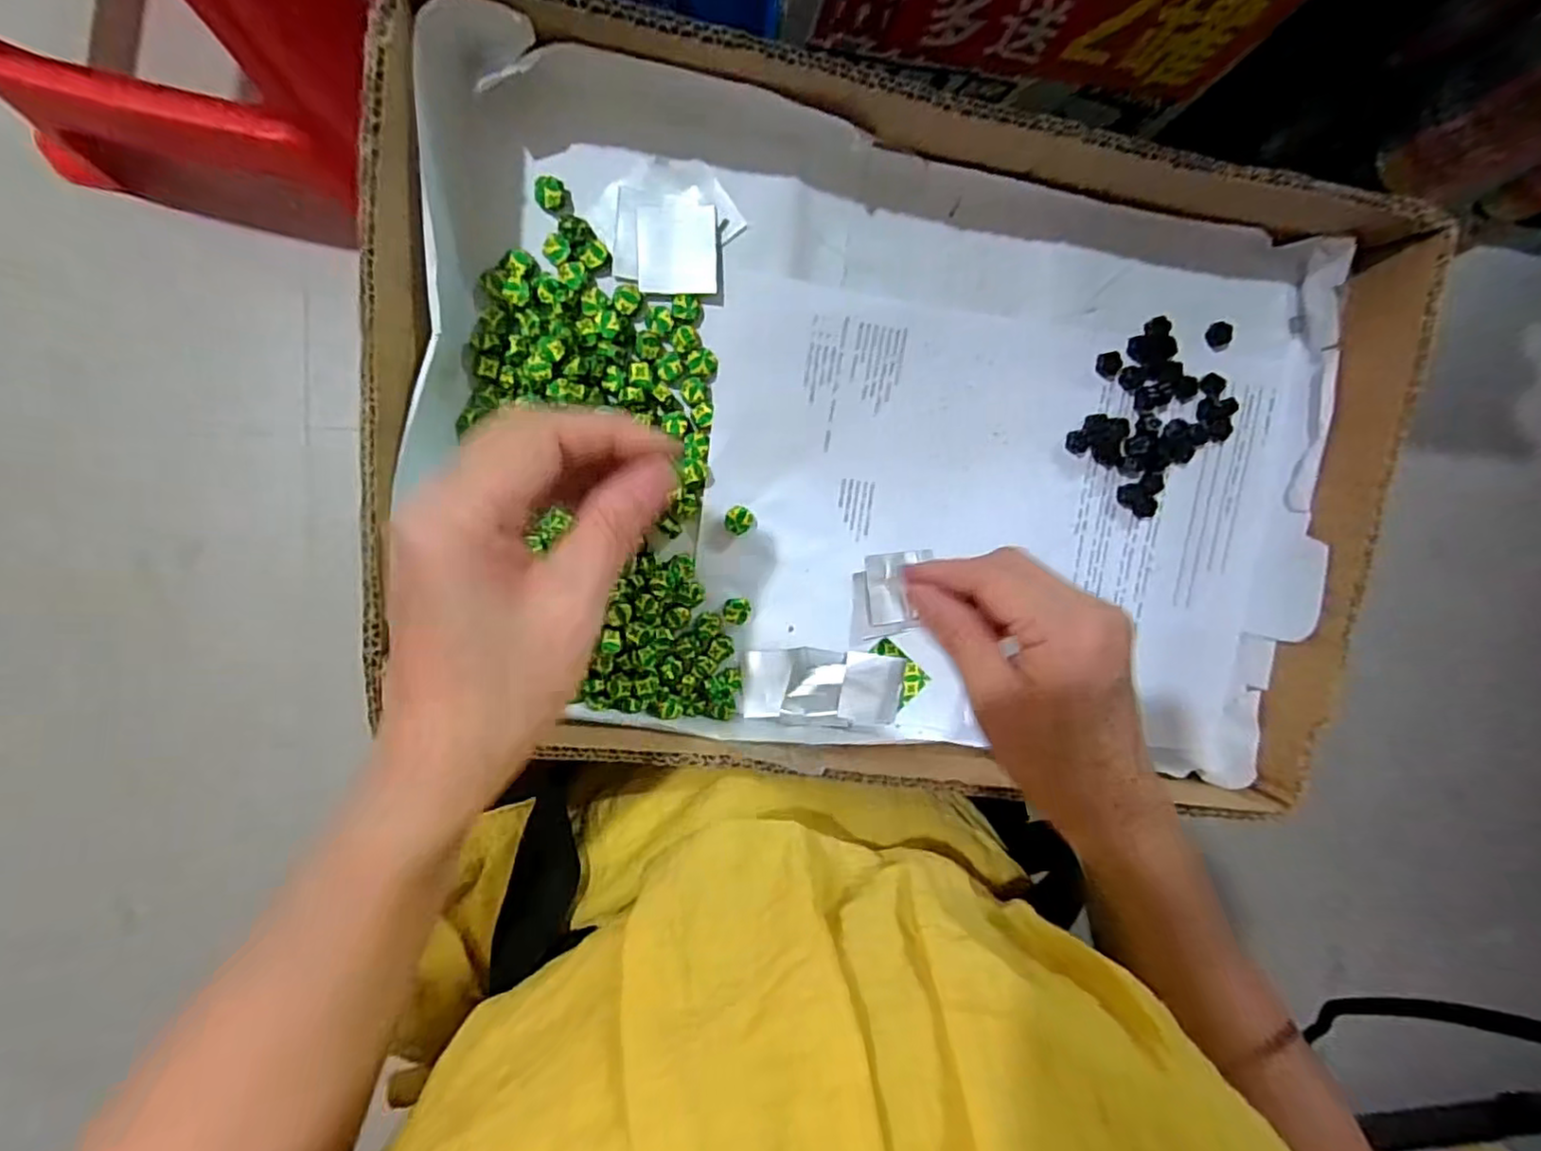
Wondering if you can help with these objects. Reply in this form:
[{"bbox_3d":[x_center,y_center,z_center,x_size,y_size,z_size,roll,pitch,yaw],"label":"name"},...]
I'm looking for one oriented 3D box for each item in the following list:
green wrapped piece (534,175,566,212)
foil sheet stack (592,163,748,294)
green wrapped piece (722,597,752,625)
[{"bbox_3d":[-0.092,-0.160,0.281,0.012,0.006,0.013,0,92,-8],"label":"green wrapped piece"},{"bbox_3d":[-0.043,-0.149,0.289,0.059,0.009,0.050,0,92,-8],"label":"foil sheet stack"},{"bbox_3d":[-0.016,0.017,0.324,0.014,0.006,0.013,0,92,-8],"label":"green wrapped piece"}]

